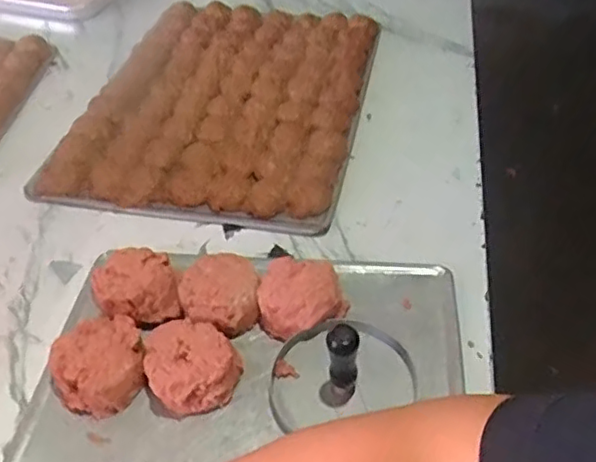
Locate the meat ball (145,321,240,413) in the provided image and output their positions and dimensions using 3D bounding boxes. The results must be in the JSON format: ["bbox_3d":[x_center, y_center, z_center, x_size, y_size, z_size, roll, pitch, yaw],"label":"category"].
[{"bbox_3d":[-0.082,0.102,0.492,0.067,0.033,0.072,-2,45,2],"label":"meat ball"}]

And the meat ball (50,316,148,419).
[{"bbox_3d":[-0.155,0.105,0.496,0.069,0.037,0.073,-2,45,2],"label":"meat ball"}]

